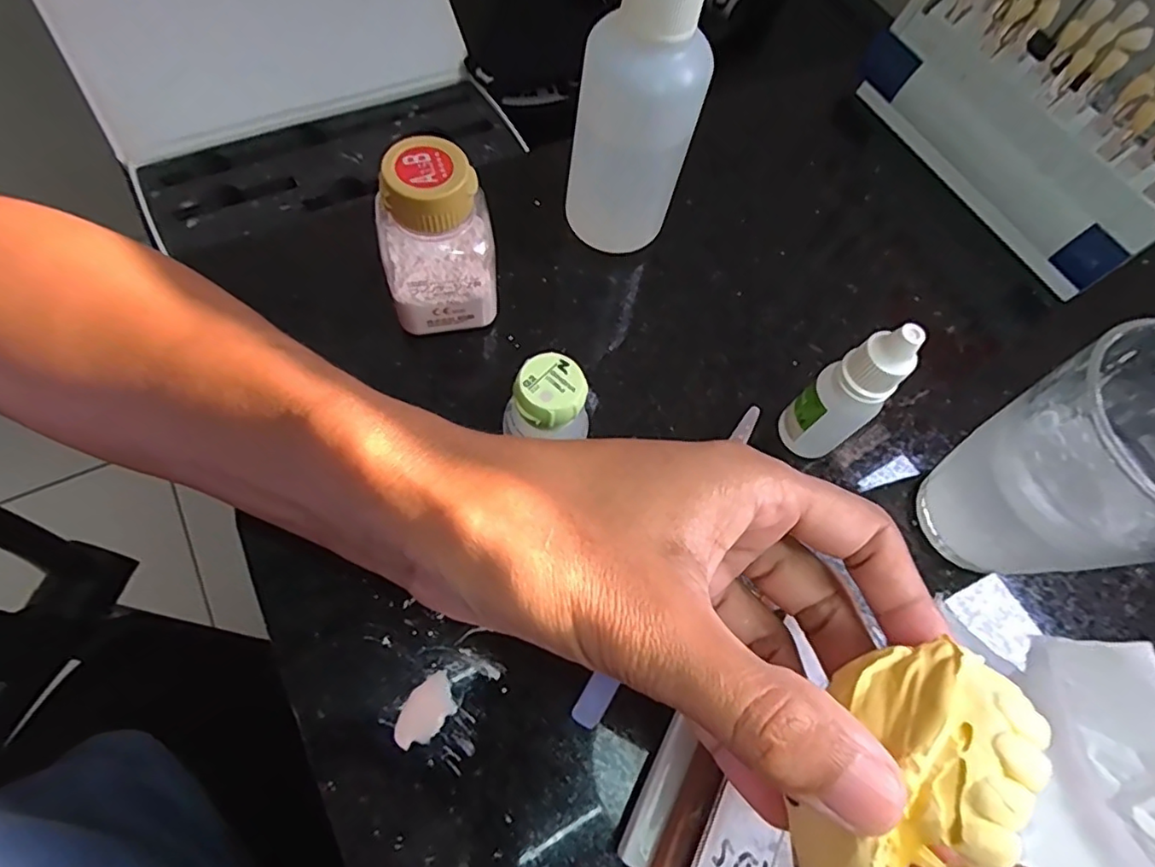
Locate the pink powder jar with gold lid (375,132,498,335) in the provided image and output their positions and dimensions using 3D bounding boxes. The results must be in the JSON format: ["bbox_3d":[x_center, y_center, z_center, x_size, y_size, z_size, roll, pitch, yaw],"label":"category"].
[{"bbox_3d":[-0.054,-0.070,0.230,0.041,0.078,0.031,-8,67,-10],"label":"pink powder jar with gold lid"}]

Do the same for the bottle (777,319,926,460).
[{"bbox_3d":[0.097,-0.012,0.218,0.018,0.076,0.024,-41,76,-21],"label":"bottle"}]

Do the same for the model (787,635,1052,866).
[{"bbox_3d":[0.065,0.073,0.118,0.033,0.020,0.066,31,80,11],"label":"model"}]

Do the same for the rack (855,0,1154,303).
[{"bbox_3d":[0.223,-0.161,0.292,0.034,0.084,0.176,-26,71,-17],"label":"rack"}]

